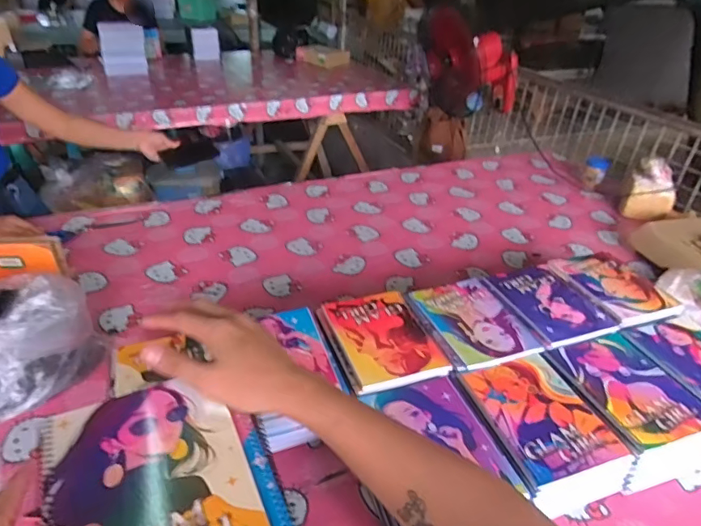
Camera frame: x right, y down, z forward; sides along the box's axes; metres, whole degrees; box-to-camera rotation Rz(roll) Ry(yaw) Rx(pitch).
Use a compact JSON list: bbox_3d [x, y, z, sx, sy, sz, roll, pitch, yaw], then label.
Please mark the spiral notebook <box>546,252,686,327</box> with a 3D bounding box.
[{"bbox_3d":[0.502,0.042,0.940,0.153,0.016,0.205,-9,34,-19],"label":"spiral notebook"}]

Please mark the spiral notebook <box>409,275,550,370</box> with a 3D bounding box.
[{"bbox_3d":[0.217,0.091,0.836,0.164,0.009,0.209,-10,35,-20],"label":"spiral notebook"}]

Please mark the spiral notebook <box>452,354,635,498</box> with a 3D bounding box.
[{"bbox_3d":[0.258,0.206,0.681,0.161,0.011,0.182,-9,34,-19],"label":"spiral notebook"}]

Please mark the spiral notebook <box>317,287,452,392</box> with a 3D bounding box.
[{"bbox_3d":[0.050,0.118,0.789,0.158,0.010,0.202,-9,34,-19],"label":"spiral notebook"}]

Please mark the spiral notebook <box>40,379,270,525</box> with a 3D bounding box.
[{"bbox_3d":[-0.157,0.170,0.384,0.144,0.008,0.194,-13,36,-24],"label":"spiral notebook"}]

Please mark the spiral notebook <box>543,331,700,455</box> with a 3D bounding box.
[{"bbox_3d":[0.413,0.180,0.726,0.162,0.019,0.193,-8,34,-18],"label":"spiral notebook"}]

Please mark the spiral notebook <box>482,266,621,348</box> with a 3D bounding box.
[{"bbox_3d":[0.356,0.067,0.884,0.162,0.012,0.194,-10,34,-20],"label":"spiral notebook"}]

